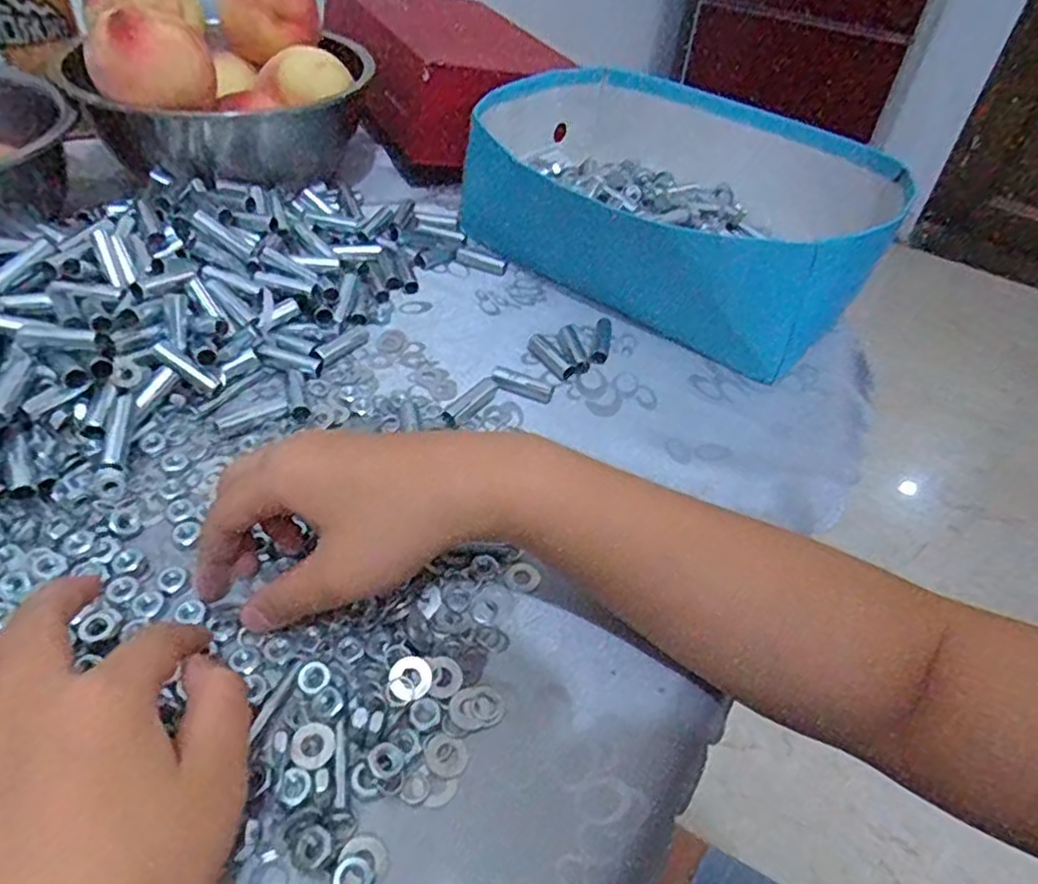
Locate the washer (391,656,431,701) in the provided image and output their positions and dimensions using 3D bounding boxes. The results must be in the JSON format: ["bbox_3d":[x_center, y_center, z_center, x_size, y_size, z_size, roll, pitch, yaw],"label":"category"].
[{"bbox_3d":[-0.043,0.095,0.279,0.016,0.004,0.016,0,61,-15],"label":"washer"}]

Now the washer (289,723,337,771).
[{"bbox_3d":[-0.077,0.112,0.256,0.017,0.004,0.016,4,45,-4],"label":"washer"}]

